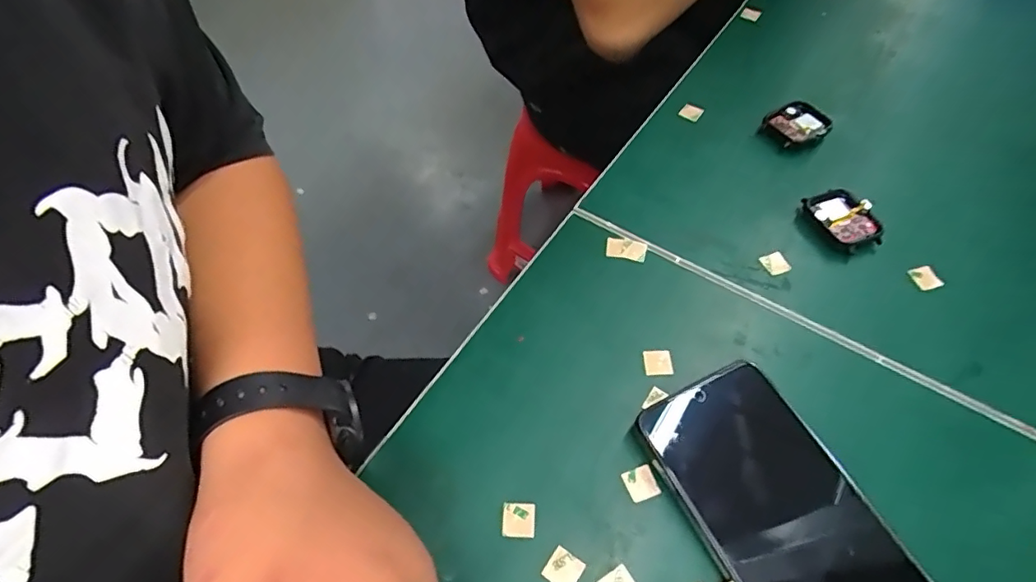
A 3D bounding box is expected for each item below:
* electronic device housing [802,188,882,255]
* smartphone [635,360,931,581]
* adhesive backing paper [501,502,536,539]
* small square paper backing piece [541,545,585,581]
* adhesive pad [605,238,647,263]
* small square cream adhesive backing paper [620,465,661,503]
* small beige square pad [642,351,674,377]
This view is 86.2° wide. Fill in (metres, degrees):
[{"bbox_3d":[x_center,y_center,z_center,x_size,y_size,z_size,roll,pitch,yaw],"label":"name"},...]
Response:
[{"bbox_3d":[0.214,-0.046,0.362,0.031,0.016,0.045,-21,58,-12],"label":"electronic device housing"},{"bbox_3d":[0.127,0.113,0.257,0.077,0.016,0.160,-24,59,-14],"label":"smartphone"},{"bbox_3d":[0.000,0.111,0.268,0.016,0.004,0.016,2,56,2],"label":"adhesive backing paper"},{"bbox_3d":[0.021,0.129,0.256,0.016,0.004,0.015,30,62,19],"label":"small square paper backing piece"},{"bbox_3d":[0.070,-0.027,0.361,0.026,0.005,0.015,15,58,11],"label":"adhesive pad"},{"bbox_3d":[0.062,0.096,0.278,0.015,0.004,0.016,-18,58,-11],"label":"small square cream adhesive backing paper"},{"bbox_3d":[0.079,0.041,0.314,0.015,0.004,0.015,-1,56,1],"label":"small beige square pad"}]

